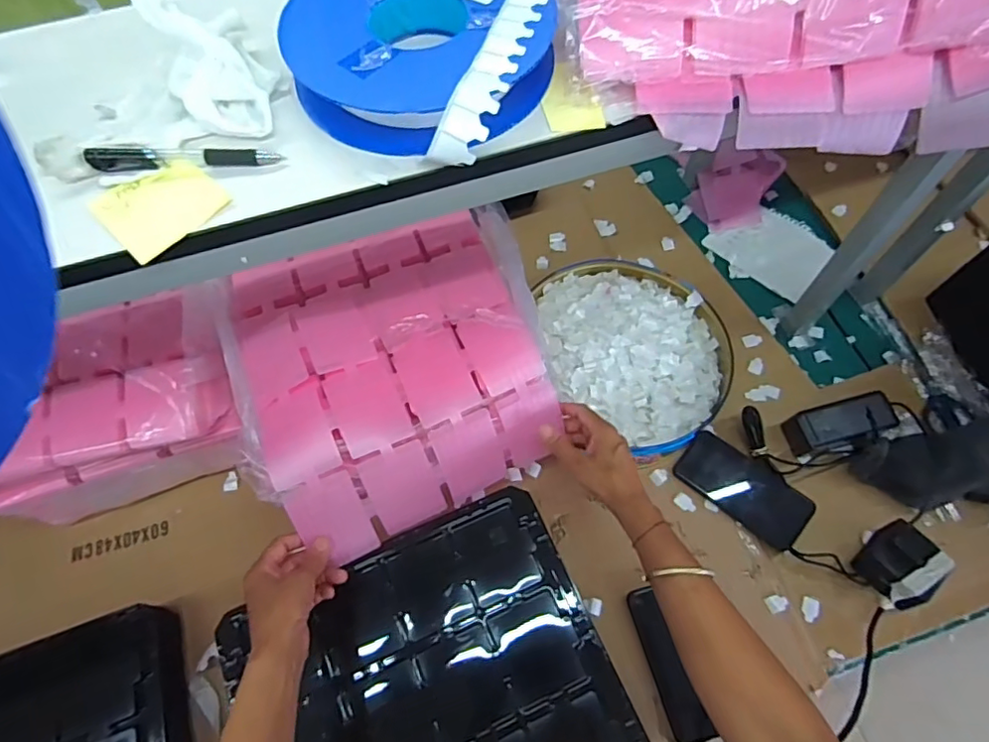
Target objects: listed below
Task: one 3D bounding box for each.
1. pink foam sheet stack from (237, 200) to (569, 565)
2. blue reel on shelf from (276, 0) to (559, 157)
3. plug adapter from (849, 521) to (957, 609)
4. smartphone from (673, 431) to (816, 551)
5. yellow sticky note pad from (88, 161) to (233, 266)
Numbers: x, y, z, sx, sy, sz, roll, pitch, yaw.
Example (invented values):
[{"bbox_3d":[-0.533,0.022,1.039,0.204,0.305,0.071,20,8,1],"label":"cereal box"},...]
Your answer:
[{"bbox_3d":[-0.120,-0.018,0.667,0.333,0.082,0.373,-20,64,-8],"label":"pink foam sheet stack"},{"bbox_3d":[-0.055,-0.258,0.439,0.205,0.045,0.195,-1,63,2],"label":"blue reel on shelf"},{"bbox_3d":[0.489,0.237,0.682,0.094,0.060,0.076,-32,67,-13],"label":"plug adapter"},{"bbox_3d":[0.328,0.153,0.740,0.167,0.015,0.080,38,87,22],"label":"smartphone"},{"bbox_3d":[-0.237,-0.119,0.403,0.070,0.006,0.076,40,71,19],"label":"yellow sticky note pad"}]

